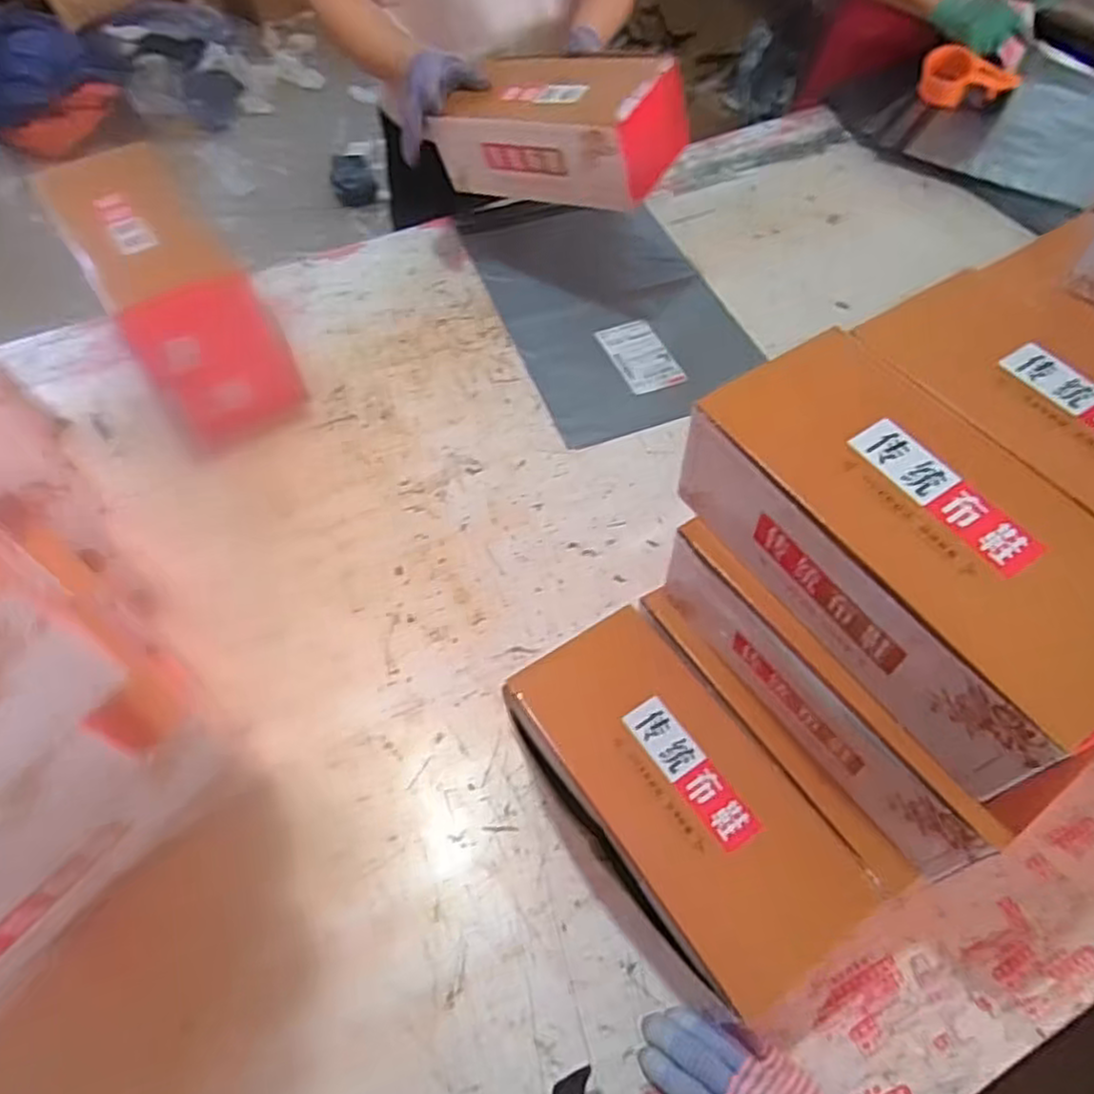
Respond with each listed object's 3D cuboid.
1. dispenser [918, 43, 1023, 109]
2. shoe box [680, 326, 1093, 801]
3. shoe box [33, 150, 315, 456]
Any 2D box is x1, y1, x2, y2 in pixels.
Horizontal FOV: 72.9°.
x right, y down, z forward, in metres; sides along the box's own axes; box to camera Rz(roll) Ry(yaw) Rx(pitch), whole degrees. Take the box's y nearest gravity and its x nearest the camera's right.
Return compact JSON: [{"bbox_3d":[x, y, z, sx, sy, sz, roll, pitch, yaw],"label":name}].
[{"bbox_3d":[0.700,-0.775,1.243,0.150,0.051,0.120,26,60,17],"label":"dispenser"},{"bbox_3d":[0.237,-0.004,0.496,0.153,0.098,0.301,-27,60,-16],"label":"shoe box"},{"bbox_3d":[-0.439,-0.289,0.885,0.141,0.230,0.267,-33,62,-20],"label":"shoe box"}]

